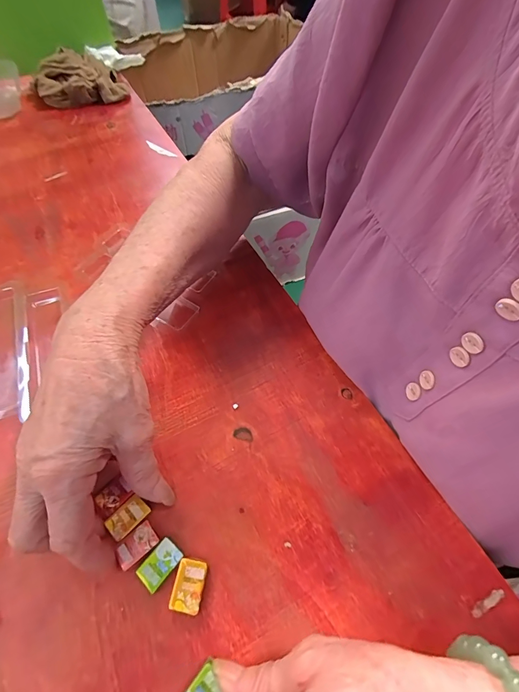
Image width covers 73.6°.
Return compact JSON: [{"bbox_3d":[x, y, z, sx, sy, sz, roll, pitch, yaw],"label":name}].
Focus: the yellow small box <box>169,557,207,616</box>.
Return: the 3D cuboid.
[{"bbox_3d":[-0.042,0.142,0.207,0.017,0.008,0.026,8,58,4],"label":"yellow small box"}]

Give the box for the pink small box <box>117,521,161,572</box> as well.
[{"bbox_3d":[-0.076,0.123,0.214,0.025,0.004,0.016,-36,65,-21],"label":"pink small box"}]

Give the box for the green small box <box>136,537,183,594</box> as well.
[{"bbox_3d":[-0.061,0.133,0.212,0.016,0.006,0.025,36,64,19],"label":"green small box"}]

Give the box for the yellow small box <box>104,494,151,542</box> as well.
[{"bbox_3d":[-0.085,0.109,0.222,0.016,0.004,0.026,40,66,21],"label":"yellow small box"}]

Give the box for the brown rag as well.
[{"bbox_3d":[-0.272,-0.404,0.522,0.126,0.048,0.086,-23,61,-14],"label":"brown rag"}]

